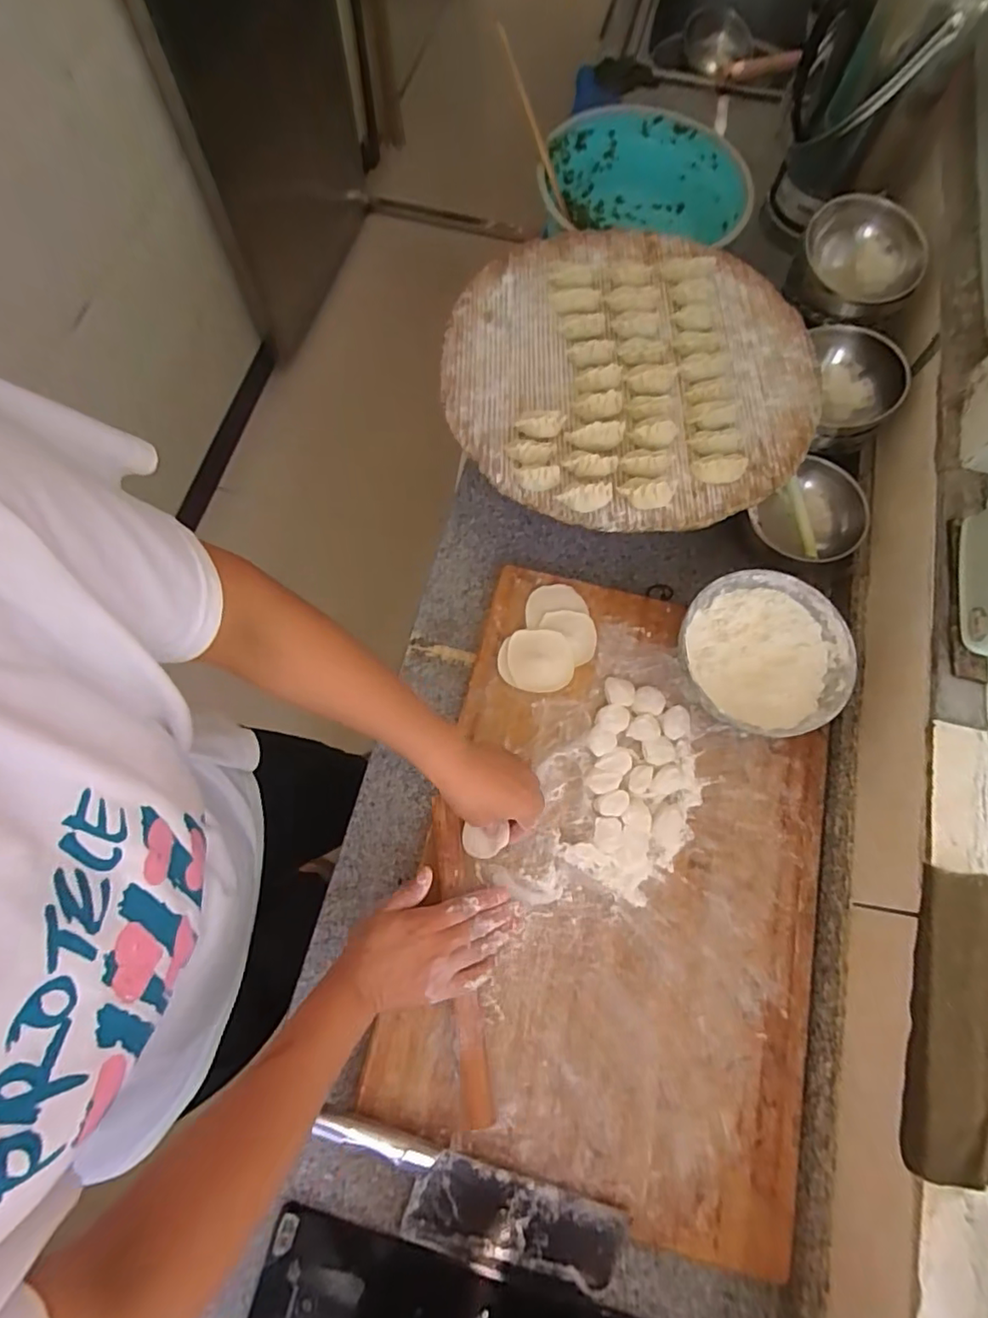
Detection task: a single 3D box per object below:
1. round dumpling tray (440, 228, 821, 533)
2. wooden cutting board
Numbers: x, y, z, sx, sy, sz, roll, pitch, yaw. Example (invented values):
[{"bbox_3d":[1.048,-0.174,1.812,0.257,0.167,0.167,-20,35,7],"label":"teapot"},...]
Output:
[{"bbox_3d":[0.152,-0.331,0.653,0.403,0.043,0.394,1,72,-2],"label":"round dumpling tray"},{"bbox_3d":[0.128,0.208,0.597,0.391,0.043,0.587,14,72,3],"label":"wooden cutting board"}]

